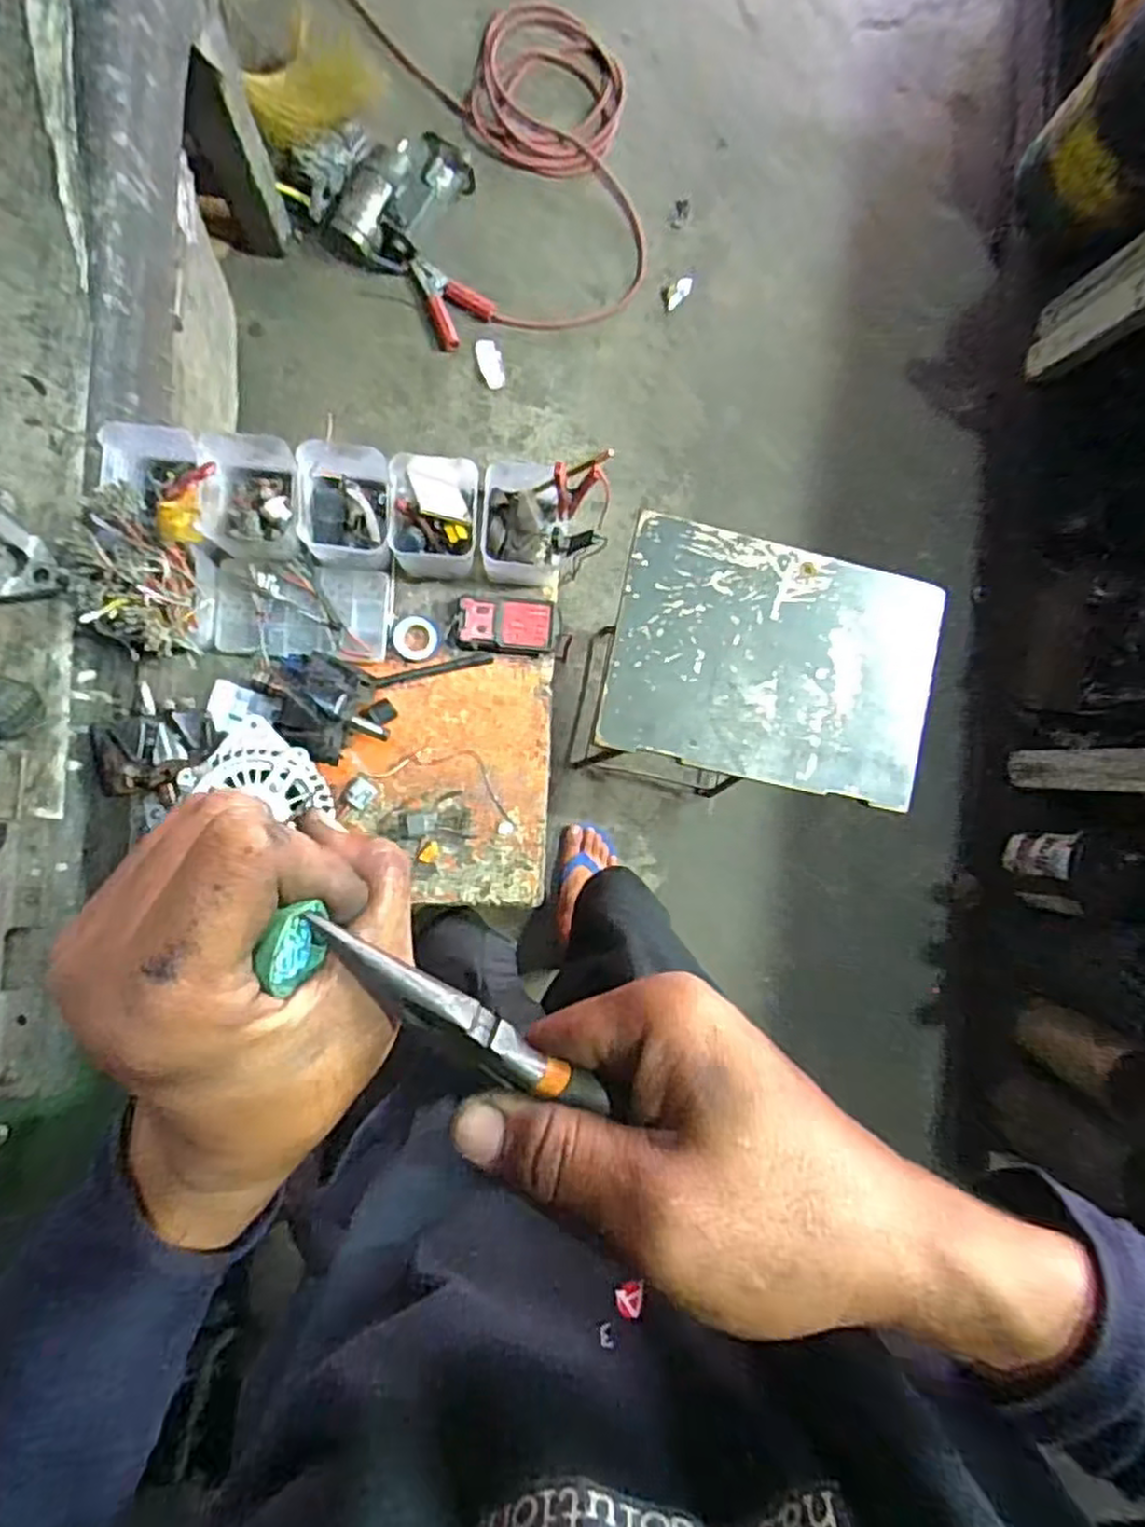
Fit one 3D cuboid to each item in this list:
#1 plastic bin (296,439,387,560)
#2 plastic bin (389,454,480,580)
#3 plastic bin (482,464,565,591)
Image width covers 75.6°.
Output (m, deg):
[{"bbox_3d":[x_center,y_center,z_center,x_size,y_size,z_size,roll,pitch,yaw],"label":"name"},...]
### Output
[{"bbox_3d":[-0.235,-0.266,0.775,0.087,0.078,0.109,0,89,-9],"label":"plastic bin"},{"bbox_3d":[-0.148,-0.261,0.787,0.091,0.071,0.108,4,89,-9],"label":"plastic bin"},{"bbox_3d":[-0.052,-0.258,0.802,0.093,0.072,0.120,2,89,-9],"label":"plastic bin"}]

